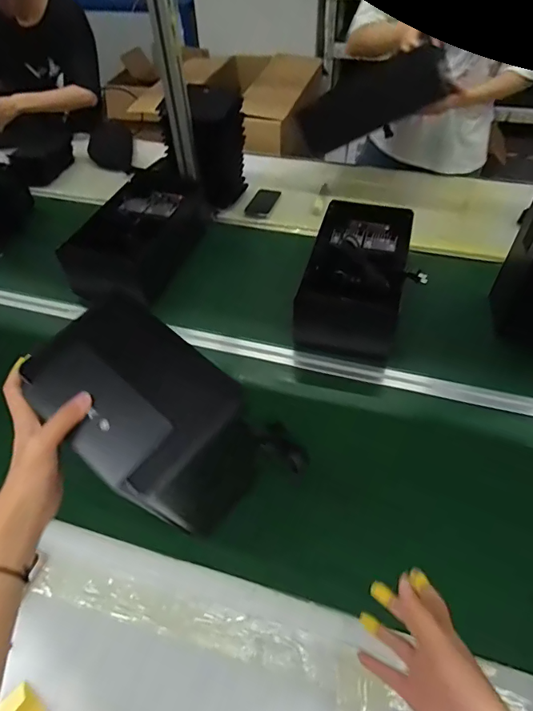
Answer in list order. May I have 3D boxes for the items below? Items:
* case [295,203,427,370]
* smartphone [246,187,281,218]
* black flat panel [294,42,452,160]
[{"bbox_3d":[0.200,-0.176,0.967,0.219,0.129,0.397,10,51,11],"label":"case"},{"bbox_3d":[-0.010,-0.431,1.281,0.072,0.008,0.134,13,51,13],"label":"smartphone"},{"bbox_3d":[0.258,-0.673,1.196,0.396,0.171,0.040,-8,40,40],"label":"black flat panel"}]

